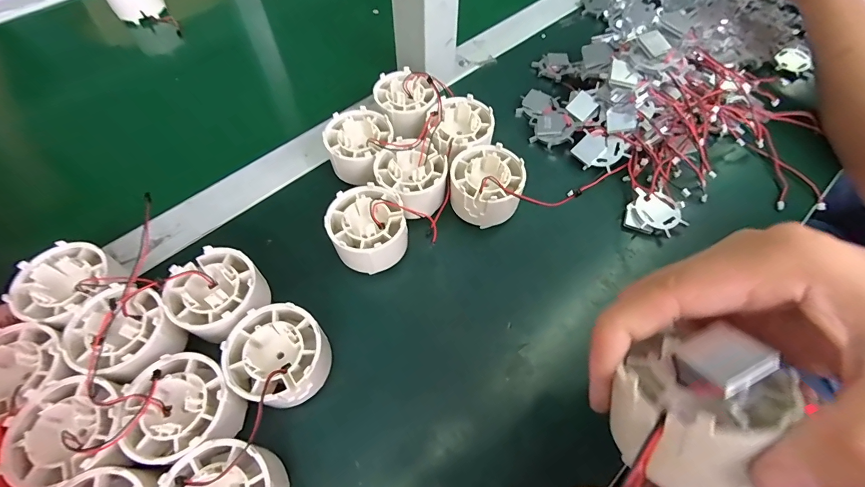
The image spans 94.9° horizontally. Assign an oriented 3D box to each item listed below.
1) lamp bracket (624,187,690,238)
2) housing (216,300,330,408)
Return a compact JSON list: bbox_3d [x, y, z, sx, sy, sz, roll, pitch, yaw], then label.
[{"bbox_3d":[0.167,-0.022,0.299,0.040,0.018,0.036,21,61,12],"label":"lamp bracket"},{"bbox_3d":[-0.086,0.064,0.226,0.050,0.034,0.052,0,59,0],"label":"housing"}]

